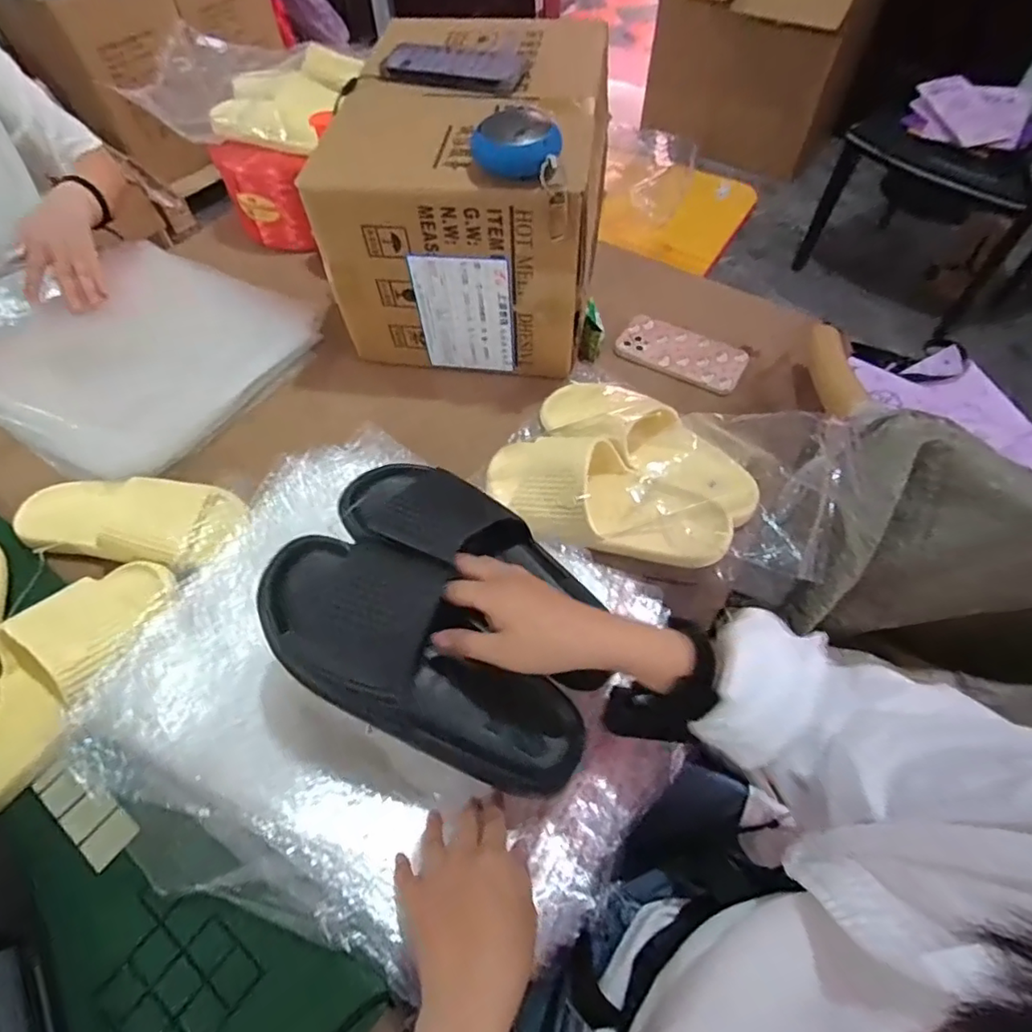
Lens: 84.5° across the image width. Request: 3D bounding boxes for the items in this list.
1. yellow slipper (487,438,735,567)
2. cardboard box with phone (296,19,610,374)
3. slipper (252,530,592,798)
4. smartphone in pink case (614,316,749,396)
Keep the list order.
[{"bbox_3d":[0.094,-0.023,0.593,0.256,0.075,0.116,18,59,11],"label":"yellow slipper"},{"bbox_3d":[-0.044,-0.401,0.713,0.283,0.248,0.354,8,58,5],"label":"cardboard box with phone"},{"bbox_3d":[-0.066,0.109,0.420,0.264,0.063,0.110,37,63,-4],"label":"slipper"},{"bbox_3d":[0.215,-0.214,0.743,0.161,0.017,0.087,26,61,16],"label":"smartphone in pink case"}]

